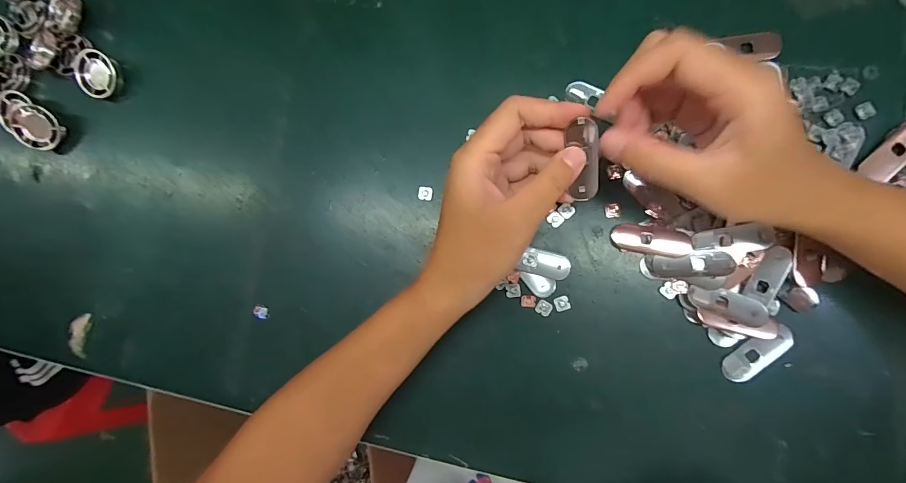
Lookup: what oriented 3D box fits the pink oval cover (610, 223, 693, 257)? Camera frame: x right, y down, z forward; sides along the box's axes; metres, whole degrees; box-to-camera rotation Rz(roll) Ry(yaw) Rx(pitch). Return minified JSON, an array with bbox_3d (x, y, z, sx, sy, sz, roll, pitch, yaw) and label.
[{"bbox_3d":[0.138,0.000,0.278,0.051,0.005,0.021,10,87,9],"label":"pink oval cover"}]

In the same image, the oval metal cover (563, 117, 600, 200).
[{"bbox_3d":[0.077,-0.047,0.236,0.017,0.004,0.047,-5,114,8],"label":"oval metal cover"}]

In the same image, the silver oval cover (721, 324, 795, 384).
[{"bbox_3d":[0.203,0.075,0.266,0.050,0.005,0.017,-44,81,3],"label":"silver oval cover"}]

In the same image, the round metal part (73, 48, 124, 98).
[{"bbox_3d":[-0.314,-0.147,0.353,0.039,0.005,0.039,14,102,-5],"label":"round metal part"}]

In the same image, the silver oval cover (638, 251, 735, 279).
[{"bbox_3d":[0.160,0.016,0.271,0.056,0.004,0.017,-4,85,8],"label":"silver oval cover"}]

